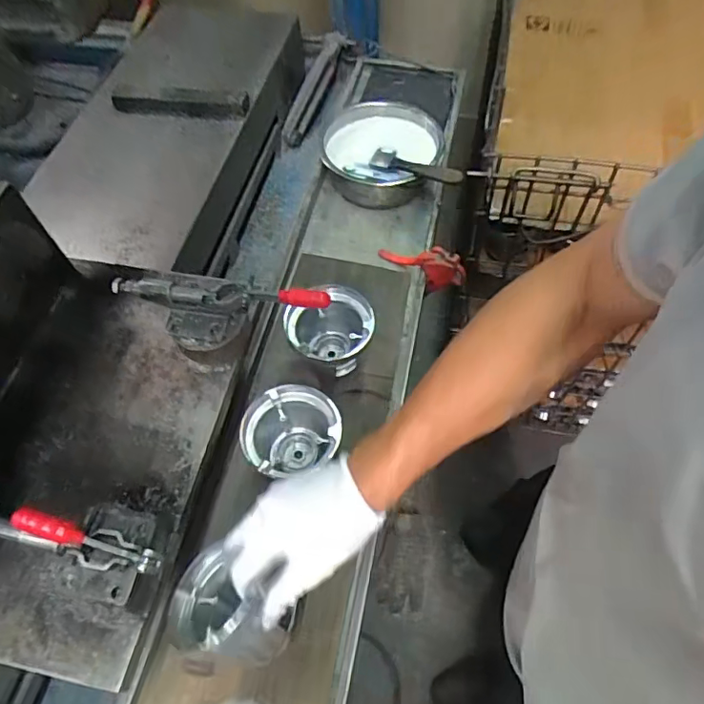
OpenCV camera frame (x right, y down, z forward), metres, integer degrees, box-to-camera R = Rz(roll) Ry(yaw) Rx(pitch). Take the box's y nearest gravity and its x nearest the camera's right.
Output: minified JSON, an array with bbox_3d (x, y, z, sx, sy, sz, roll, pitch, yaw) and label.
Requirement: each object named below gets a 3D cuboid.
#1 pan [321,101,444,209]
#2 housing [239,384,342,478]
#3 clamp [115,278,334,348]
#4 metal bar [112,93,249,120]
[{"bbox_3d":[0.042,-0.276,0.753,0.163,0.073,0.151,5,58,7],"label":"pan"},{"bbox_3d":[-0.058,0.093,0.541,0.095,0.087,0.084,-24,60,-11],"label":"housing"},{"bbox_3d":[-0.111,-0.031,0.440,0.185,0.057,0.044,10,59,10],"label":"clamp"},{"bbox_3d":[-0.248,-0.350,0.757,0.199,0.017,0.028,4,58,6],"label":"metal bar"}]

